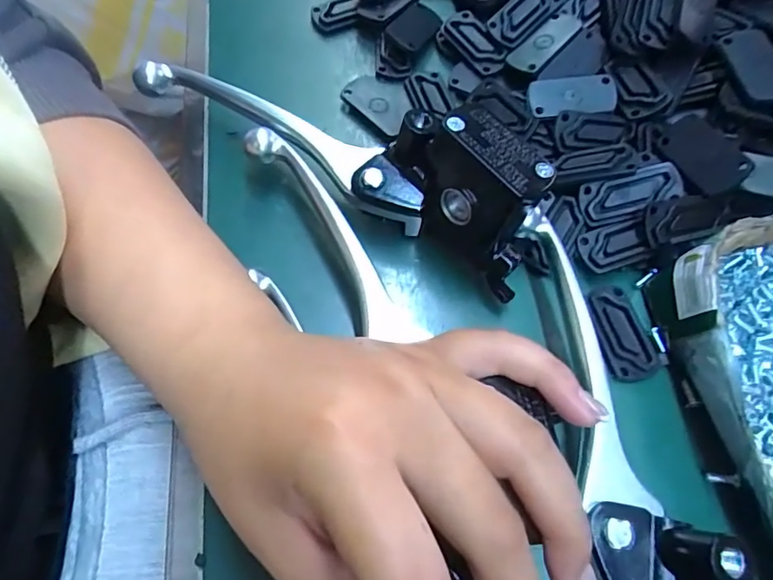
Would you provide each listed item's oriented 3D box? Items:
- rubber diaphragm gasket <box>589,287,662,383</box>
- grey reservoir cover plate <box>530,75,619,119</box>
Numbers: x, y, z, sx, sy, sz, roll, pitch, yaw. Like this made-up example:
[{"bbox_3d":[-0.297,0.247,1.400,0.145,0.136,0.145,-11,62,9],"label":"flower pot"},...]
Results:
[{"bbox_3d":[0.117,0.021,0.256,0.025,0.008,0.047,-19,73,-8],"label":"rubber diaphragm gasket"},{"bbox_3d":[0.105,-0.109,0.291,0.048,0.004,0.023,-1,78,2],"label":"grey reservoir cover plate"}]

